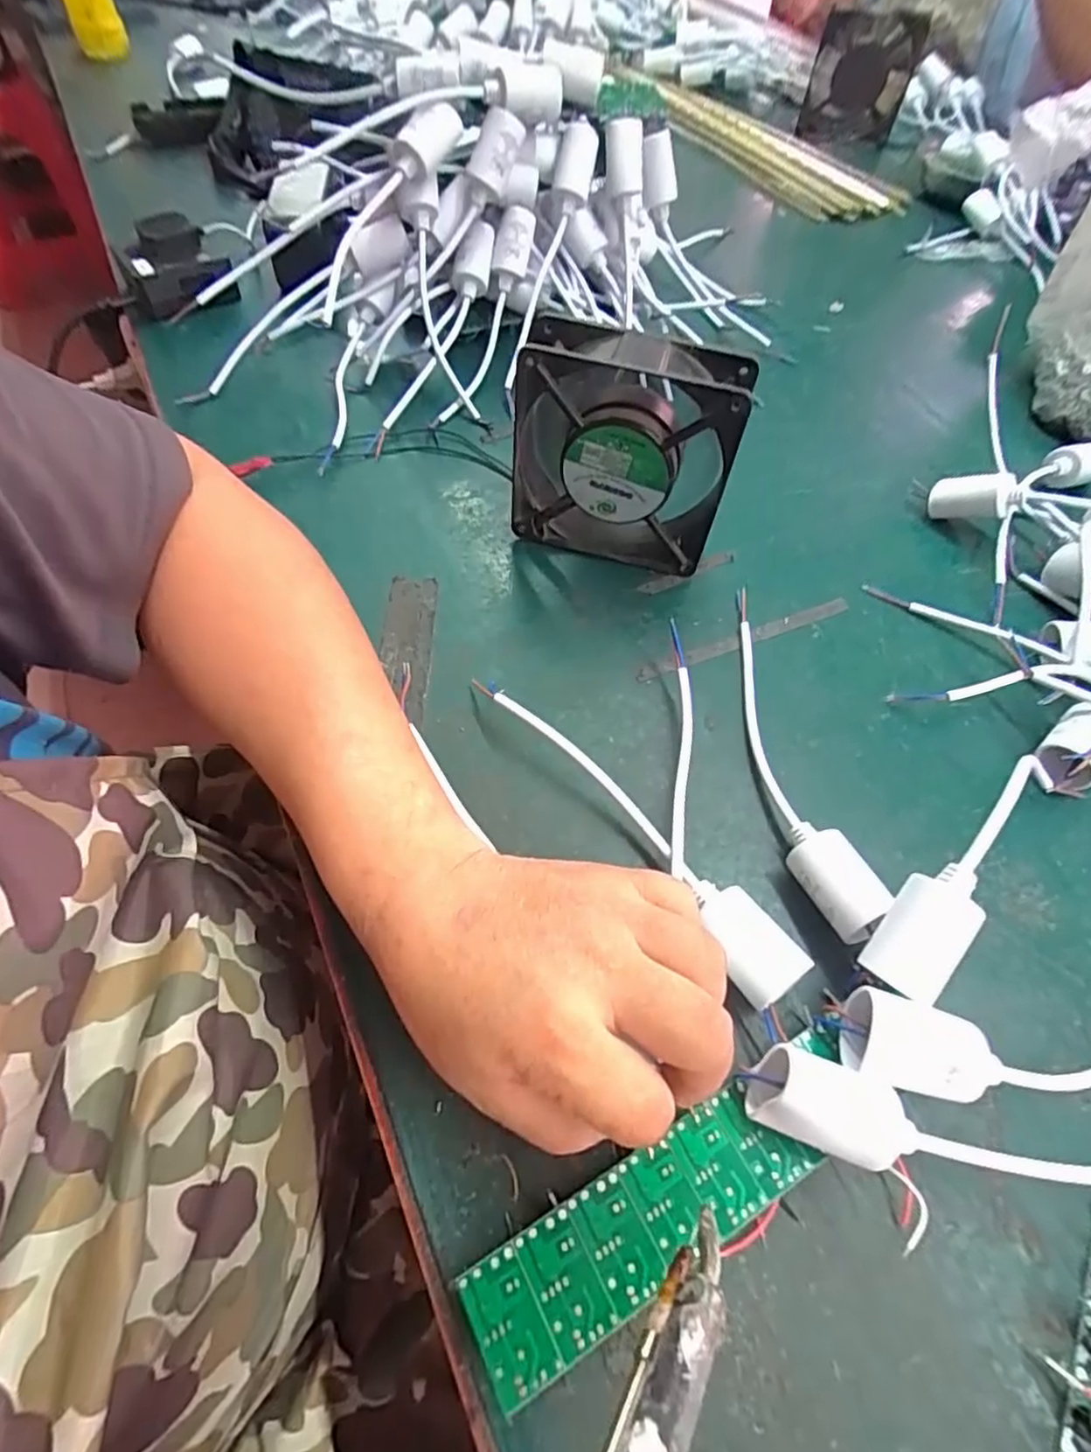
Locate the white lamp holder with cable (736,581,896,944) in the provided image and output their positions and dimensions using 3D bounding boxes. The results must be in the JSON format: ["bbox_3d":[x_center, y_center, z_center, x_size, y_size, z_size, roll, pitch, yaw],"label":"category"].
[{"bbox_3d":[0.119,0.004,0.333,0.028,0.030,0.207,-4,58,-6],"label":"white lamp holder with cable"}]

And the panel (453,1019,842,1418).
[{"bbox_3d":[0.049,0.161,0.226,0.157,0.004,0.035,-24,62,-19],"label":"panel"}]

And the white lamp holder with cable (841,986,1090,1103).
[{"bbox_3d":[0.203,0.121,0.258,0.187,0.038,0.042,-1,57,-4],"label":"white lamp holder with cable"}]

